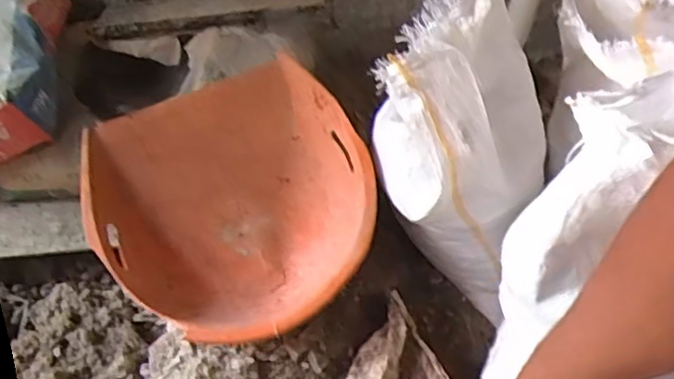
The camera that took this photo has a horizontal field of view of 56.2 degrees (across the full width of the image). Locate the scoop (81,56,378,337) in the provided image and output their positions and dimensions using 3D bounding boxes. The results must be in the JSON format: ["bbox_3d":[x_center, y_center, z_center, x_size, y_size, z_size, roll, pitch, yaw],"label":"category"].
[{"bbox_3d":[-0.151,0.032,0.965,0.428,0.167,0.428,2,82,-13],"label":"scoop"}]

